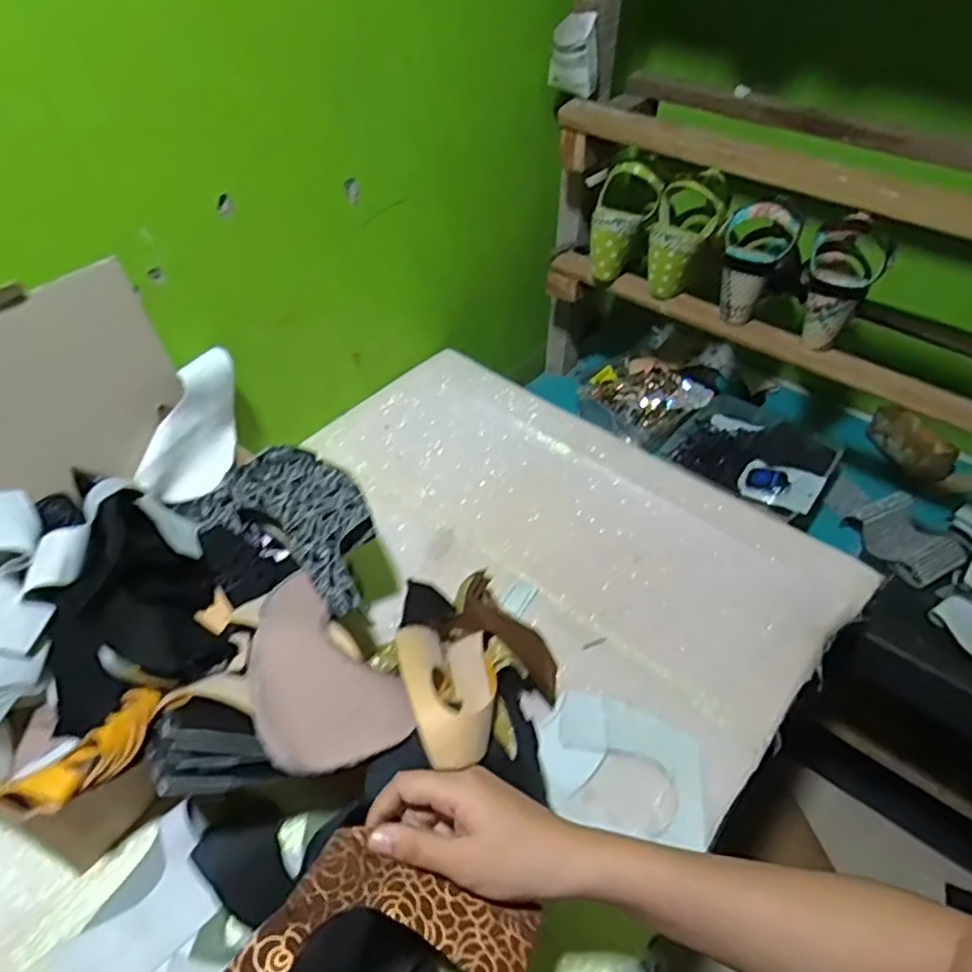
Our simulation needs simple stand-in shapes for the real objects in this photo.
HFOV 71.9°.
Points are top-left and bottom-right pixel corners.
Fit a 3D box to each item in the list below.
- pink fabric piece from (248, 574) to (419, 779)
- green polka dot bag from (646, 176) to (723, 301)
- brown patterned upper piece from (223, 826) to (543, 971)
[{"bbox_3d":[-0.128,0.132,0.506,0.102,0.040,0.157,-19,49,-19],"label":"pink fabric piece"},{"bbox_3d":[0.248,-0.311,0.843,0.078,0.127,0.082,14,47,12],"label":"green polka dot bag"},{"bbox_3d":[-0.059,0.255,0.334,0.114,0.062,0.149,25,50,21],"label":"brown patterned upper piece"}]

